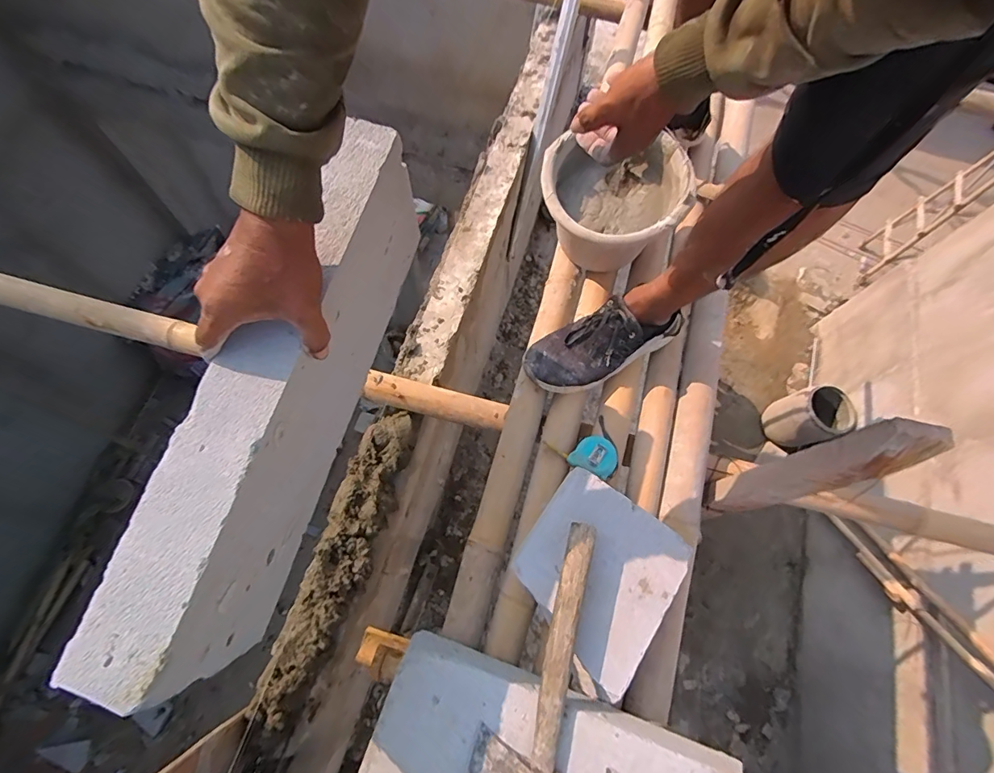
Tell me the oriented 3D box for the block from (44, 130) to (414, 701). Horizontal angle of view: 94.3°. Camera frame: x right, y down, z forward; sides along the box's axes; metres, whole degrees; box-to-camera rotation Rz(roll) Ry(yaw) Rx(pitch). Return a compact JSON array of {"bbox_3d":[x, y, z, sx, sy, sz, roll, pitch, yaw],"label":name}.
[{"bbox_3d":[-0.211,0.001,0.486,0.082,0.187,0.553,18,71,4],"label":"block"}]

